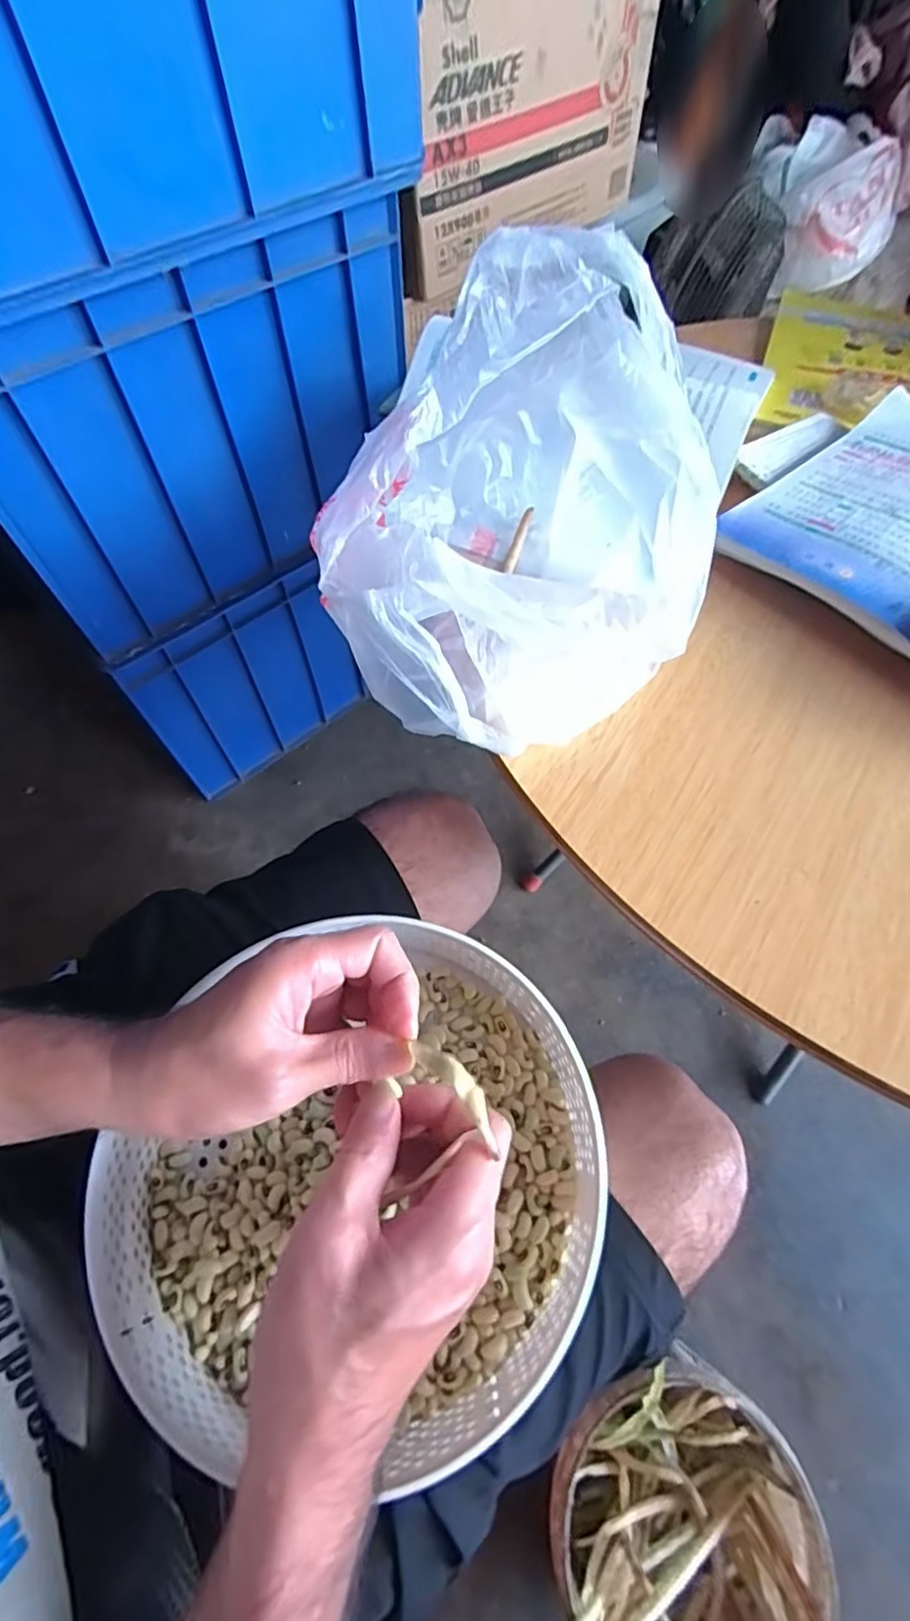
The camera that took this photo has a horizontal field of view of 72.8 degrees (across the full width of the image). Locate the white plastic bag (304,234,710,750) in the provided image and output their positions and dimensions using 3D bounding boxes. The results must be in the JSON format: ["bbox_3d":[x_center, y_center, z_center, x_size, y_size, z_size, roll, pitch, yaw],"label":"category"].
[{"bbox_3d":[0.051,-0.185,0.365,0.207,0.186,0.262,23,63,13],"label":"white plastic bag"}]

